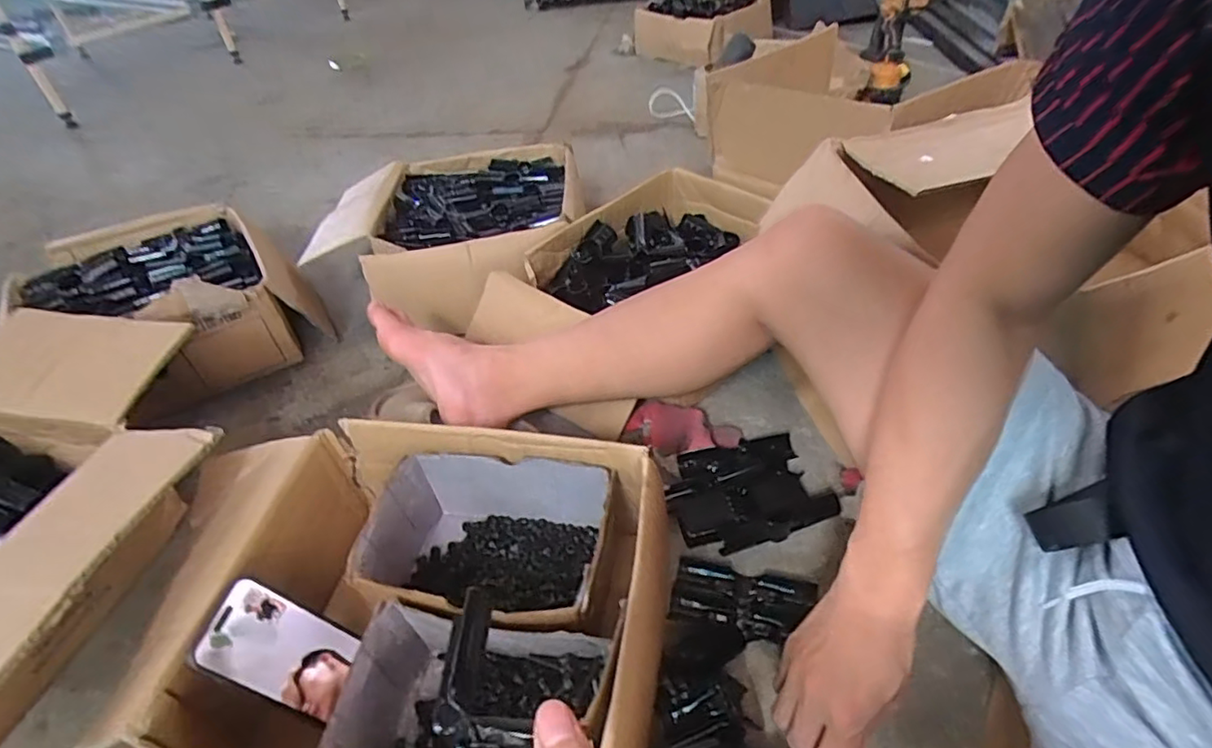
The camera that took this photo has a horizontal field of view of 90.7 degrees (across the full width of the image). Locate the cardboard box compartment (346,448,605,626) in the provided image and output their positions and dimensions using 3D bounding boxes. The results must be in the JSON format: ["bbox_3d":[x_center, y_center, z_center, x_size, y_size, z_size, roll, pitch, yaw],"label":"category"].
[{"bbox_3d":[-0.106,0.165,0.557,0.214,0.103,0.152,6,43,13],"label":"cardboard box compartment"}]

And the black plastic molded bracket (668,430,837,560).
[{"bbox_3d":[0.142,0.123,0.636,0.153,0.029,0.118,-17,43,-13],"label":"black plastic molded bracket"}]

